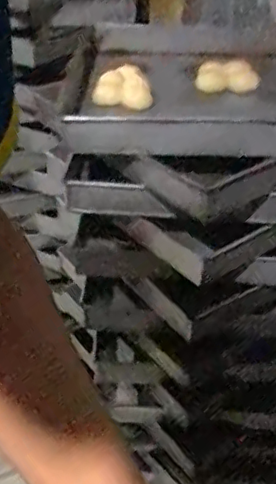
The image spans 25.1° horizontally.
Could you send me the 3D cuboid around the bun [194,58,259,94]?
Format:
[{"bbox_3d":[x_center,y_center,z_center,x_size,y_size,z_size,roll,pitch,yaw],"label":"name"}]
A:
[{"bbox_3d":[0.167,-0.310,1.166,0.118,0.046,0.079,3,35,4],"label":"bun"}]

